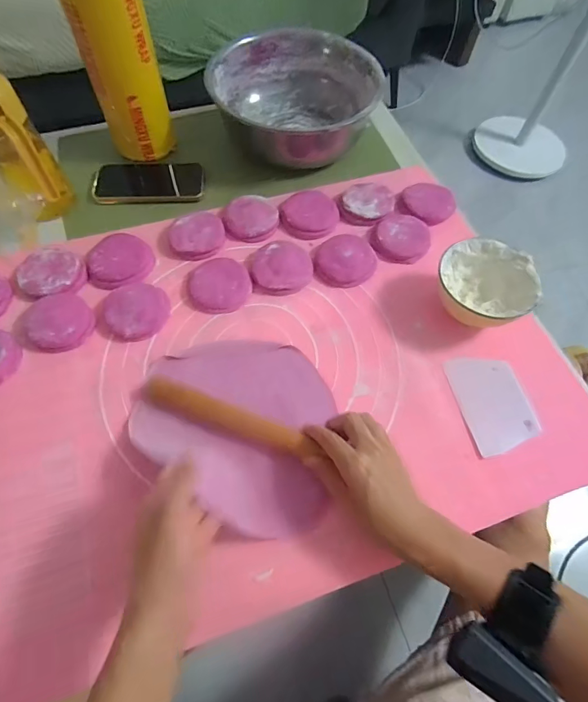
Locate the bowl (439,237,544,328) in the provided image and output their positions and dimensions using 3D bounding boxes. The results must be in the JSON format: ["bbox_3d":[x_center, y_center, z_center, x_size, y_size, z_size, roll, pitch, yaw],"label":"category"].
[{"bbox_3d":[0.231,-0.077,0.501,0.093,0.063,0.110,-11,65,-8],"label":"bowl"}]

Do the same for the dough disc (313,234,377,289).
[{"bbox_3d":[0.068,-0.122,0.544,0.083,0.017,0.077,1,64,-2],"label":"dough disc"}]

